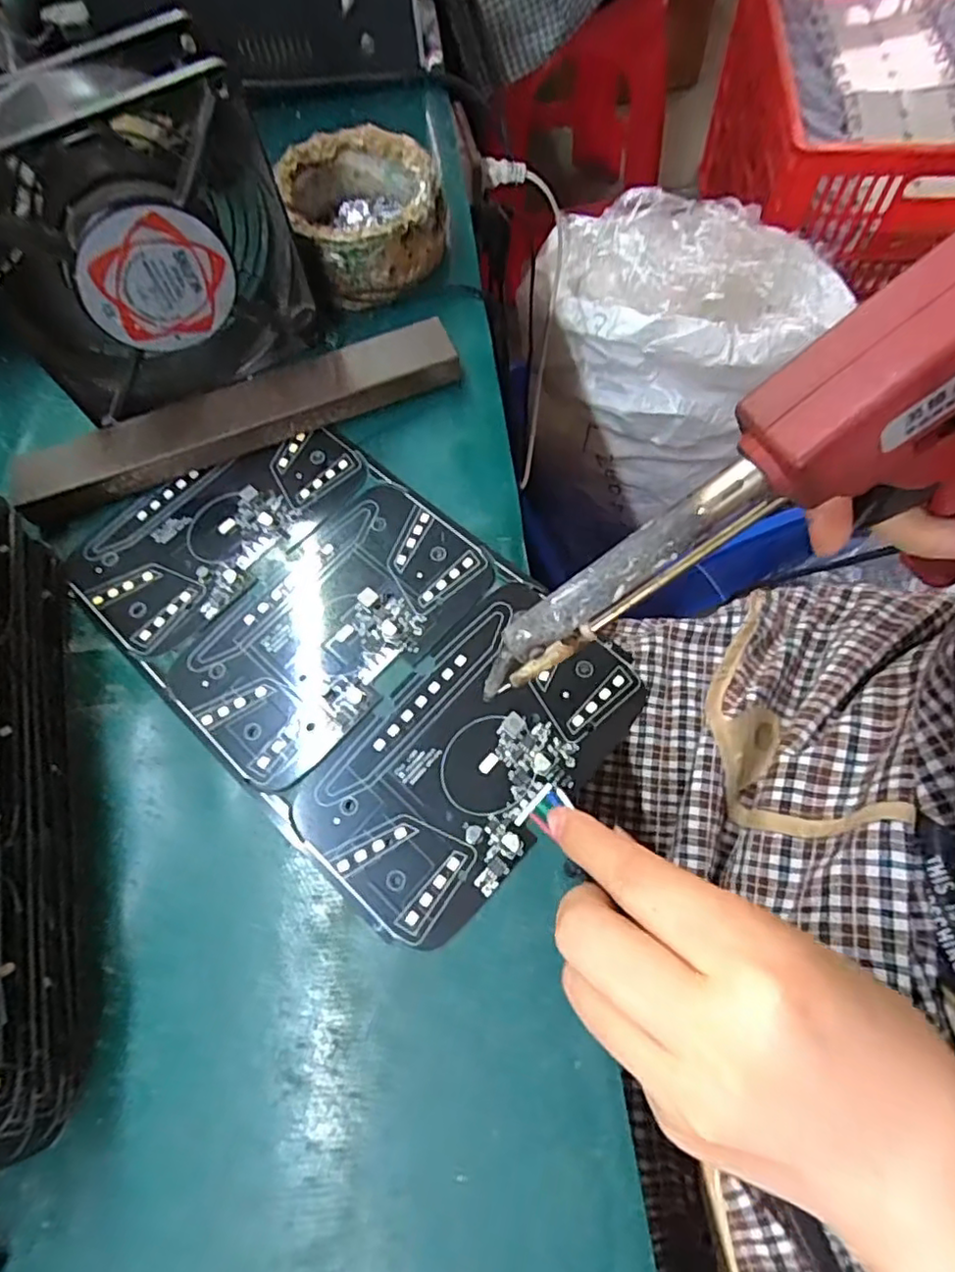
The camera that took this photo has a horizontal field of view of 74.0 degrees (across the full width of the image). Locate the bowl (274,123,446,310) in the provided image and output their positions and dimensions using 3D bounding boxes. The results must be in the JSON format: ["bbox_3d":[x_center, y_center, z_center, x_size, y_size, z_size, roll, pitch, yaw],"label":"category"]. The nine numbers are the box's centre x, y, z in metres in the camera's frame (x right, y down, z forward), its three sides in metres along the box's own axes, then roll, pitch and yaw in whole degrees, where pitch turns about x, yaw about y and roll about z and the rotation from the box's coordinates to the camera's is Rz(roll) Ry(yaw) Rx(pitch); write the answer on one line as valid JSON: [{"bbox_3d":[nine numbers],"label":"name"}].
[{"bbox_3d":[-0.057,-0.217,0.326,0.075,0.039,0.081,-1,67,2],"label":"bowl"}]

